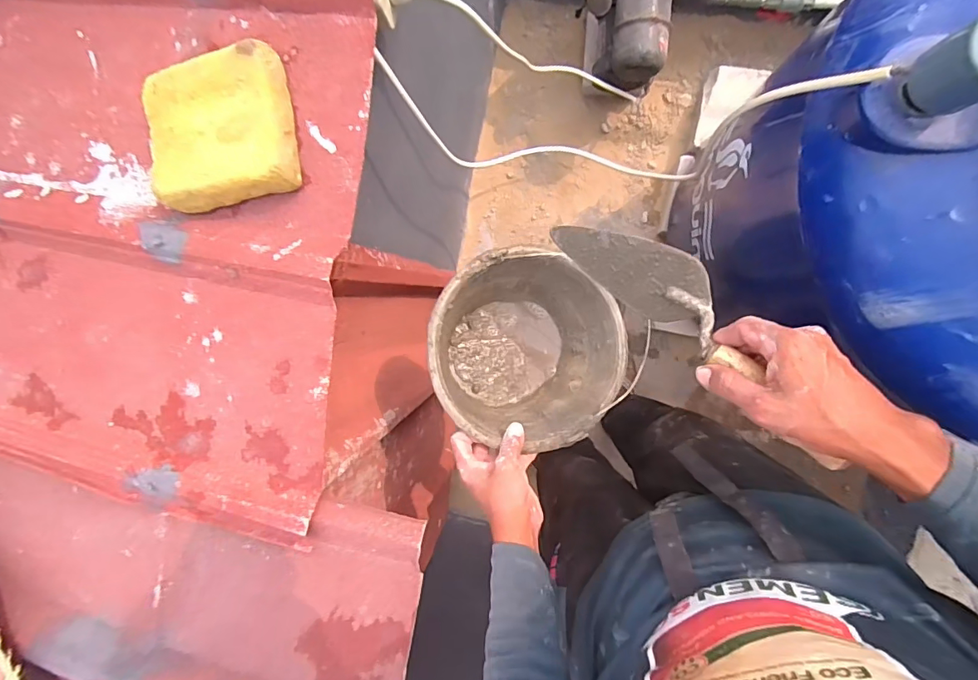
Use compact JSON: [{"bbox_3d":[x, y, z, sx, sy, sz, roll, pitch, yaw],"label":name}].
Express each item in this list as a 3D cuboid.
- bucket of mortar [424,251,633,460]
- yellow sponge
[{"bbox_3d":[0.041,0.013,0.665,0.251,0.204,0.251,0,91,-10],"label":"bucket of mortar"},{"bbox_3d":[-0.260,-0.198,0.458,0.144,0.037,0.129,-9,95,8],"label":"yellow sponge"}]

